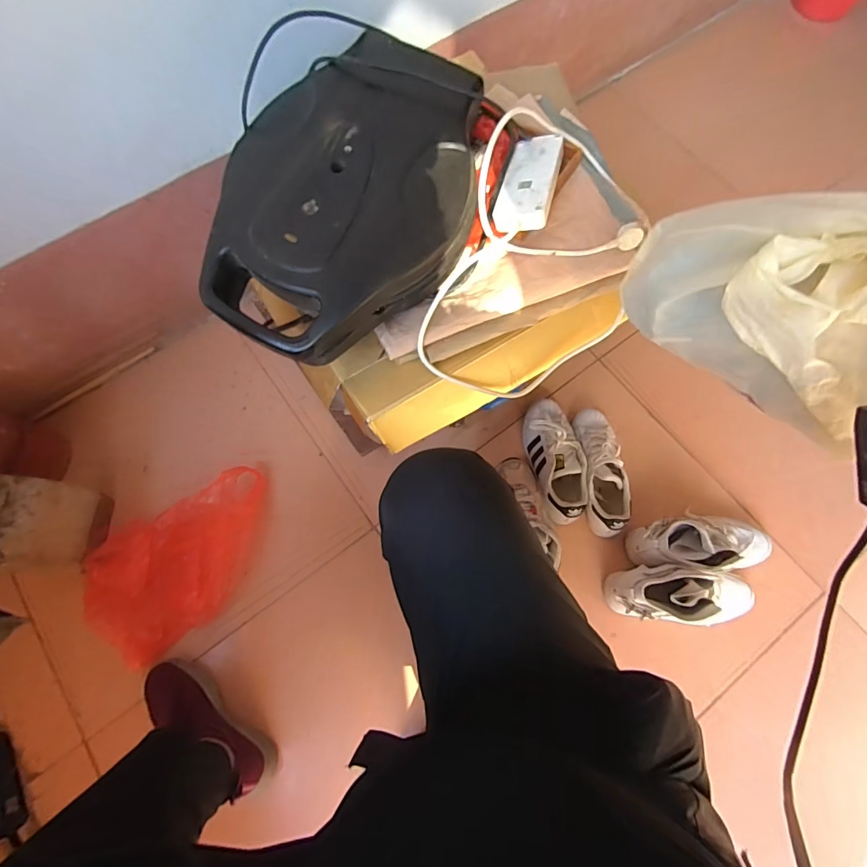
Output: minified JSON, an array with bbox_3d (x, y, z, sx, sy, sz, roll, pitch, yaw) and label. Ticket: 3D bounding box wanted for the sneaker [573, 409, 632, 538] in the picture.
[{"bbox_3d":[0.326,0.066,0.846,0.087,0.090,0.255,-2,72,-1],"label":"sneaker"}]

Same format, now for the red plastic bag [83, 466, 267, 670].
[{"bbox_3d":[-0.459,0.230,0.817,0.370,0.071,0.234,-35,76,-10],"label":"red plastic bag"}]

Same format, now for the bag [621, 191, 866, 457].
[{"bbox_3d":[0.277,-0.102,0.349,0.095,0.213,0.217,-42,77,-12],"label":"bag"}]

